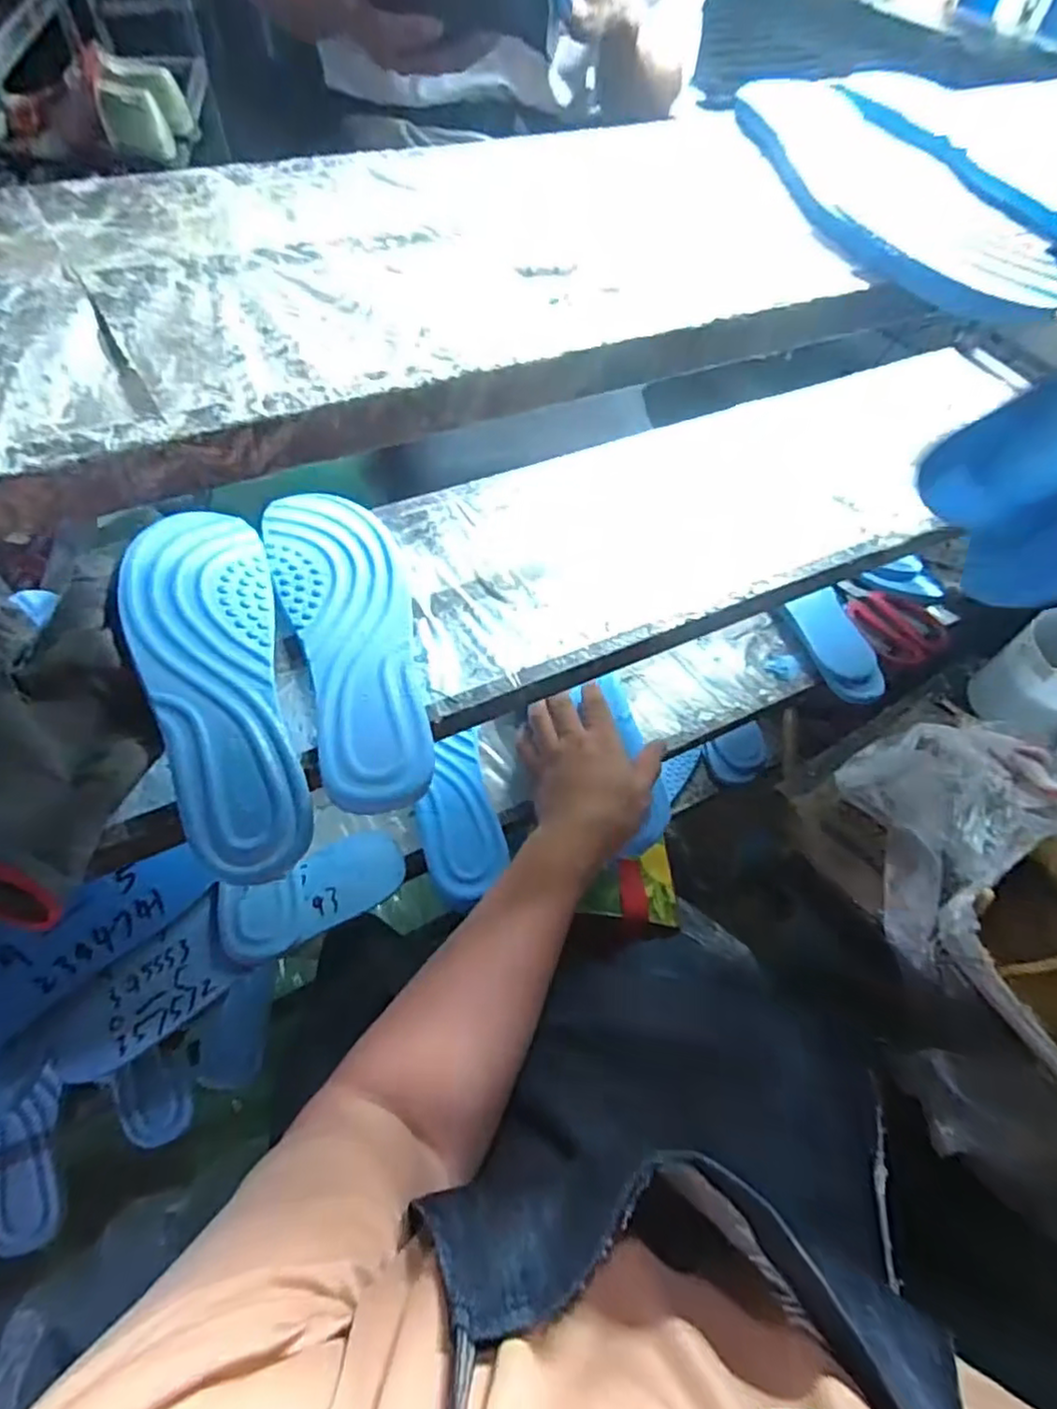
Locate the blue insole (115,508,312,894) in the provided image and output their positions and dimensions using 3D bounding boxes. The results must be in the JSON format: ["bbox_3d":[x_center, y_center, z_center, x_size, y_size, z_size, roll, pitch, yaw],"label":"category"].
[{"bbox_3d":[-0.179,-0.023,0.378,0.077,0.032,0.252,-19,61,-16],"label":"blue insole"}]

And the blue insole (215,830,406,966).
[{"bbox_3d":[-0.166,0.142,0.505,0.136,0.027,0.062,-25,63,-19],"label":"blue insole"}]

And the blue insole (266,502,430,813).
[{"bbox_3d":[-0.108,-0.049,0.408,0.079,0.015,0.251,-15,60,-14],"label":"blue insole"}]

